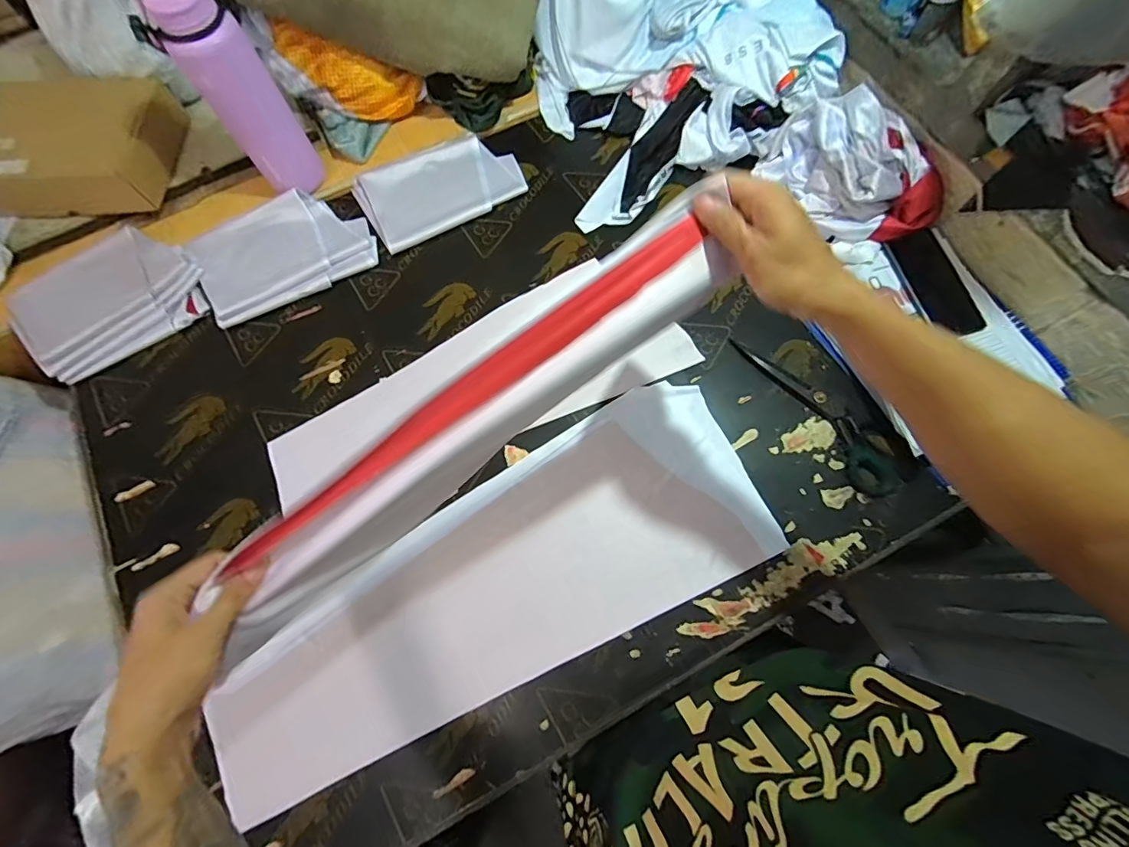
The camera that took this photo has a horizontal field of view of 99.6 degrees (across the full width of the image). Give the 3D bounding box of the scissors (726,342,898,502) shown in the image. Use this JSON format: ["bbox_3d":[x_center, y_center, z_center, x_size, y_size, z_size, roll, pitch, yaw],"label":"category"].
[{"bbox_3d":[0.353,-0.026,0.661,0.074,0.018,0.282,-32,74,-9],"label":"scissors"}]

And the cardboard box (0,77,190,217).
[{"bbox_3d":[-0.777,-0.445,0.761,0.277,0.081,0.217,-3,71,0],"label":"cardboard box"}]

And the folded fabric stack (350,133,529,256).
[{"bbox_3d":[-0.205,-0.394,0.791,0.256,0.011,0.157,-27,73,-8],"label":"folded fabric stack"}]

